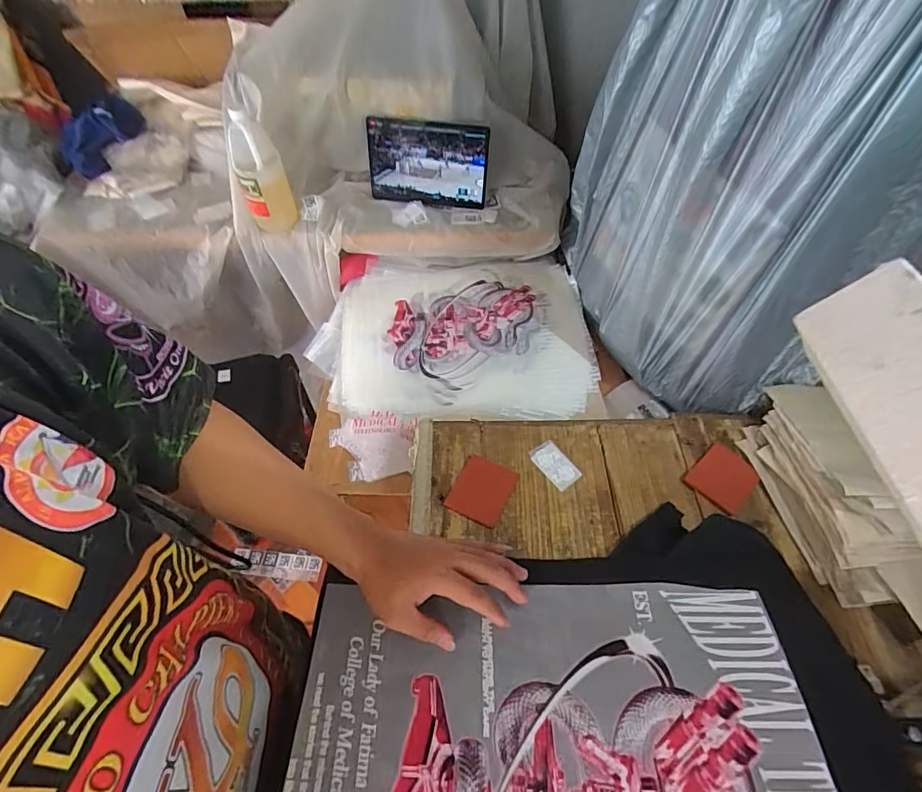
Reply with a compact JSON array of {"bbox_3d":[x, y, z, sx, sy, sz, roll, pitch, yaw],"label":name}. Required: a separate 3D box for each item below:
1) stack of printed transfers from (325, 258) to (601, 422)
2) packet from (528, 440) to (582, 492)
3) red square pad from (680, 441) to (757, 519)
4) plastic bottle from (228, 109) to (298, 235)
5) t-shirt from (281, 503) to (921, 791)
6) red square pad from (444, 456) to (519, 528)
[{"bbox_3d":[-0.001,-0.129,0.954,0.518,0.043,0.433,-1,56,-2],"label":"stack of printed transfers"},{"bbox_3d":[0.142,0.104,0.698,0.044,0.006,0.076,-31,62,-20],"label":"packet"},{"bbox_3d":[0.385,0.118,0.674,0.099,0.004,0.078,-38,64,-24],"label":"red square pad"},{"bbox_3d":[-0.393,-0.436,0.899,0.091,0.213,0.080,-20,58,-14],"label":"plastic bottle"},{"bbox_3d":[0.139,0.335,0.411,0.563,0.082,0.448,3,56,1],"label":"t-shirt"},{"bbox_3d":[0.030,0.137,0.668,0.079,0.011,0.088,22,69,18],"label":"red square pad"}]

